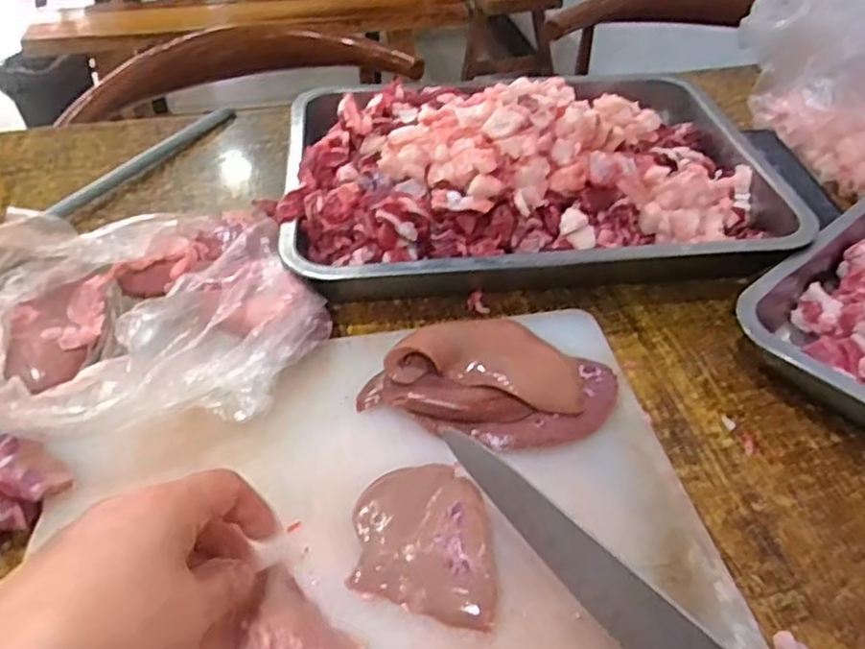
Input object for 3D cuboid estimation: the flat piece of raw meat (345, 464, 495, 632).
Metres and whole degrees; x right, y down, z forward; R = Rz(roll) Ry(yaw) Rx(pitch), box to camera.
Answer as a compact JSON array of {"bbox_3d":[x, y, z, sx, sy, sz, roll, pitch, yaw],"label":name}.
[{"bbox_3d":[-0.006,0.106,0.343,0.068,0.017,0.085,1,44,1],"label":"flat piece of raw meat"}]

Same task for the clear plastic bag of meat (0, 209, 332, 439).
[{"bbox_3d":[-0.176,-0.015,0.421,0.196,0.087,0.184,-21,48,-20],"label":"clear plastic bag of meat"}]

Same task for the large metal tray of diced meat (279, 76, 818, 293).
[{"bbox_3d":[0.076,-0.149,0.565,0.385,0.093,0.293,-4,44,-3],"label":"large metal tray of diced meat"}]

